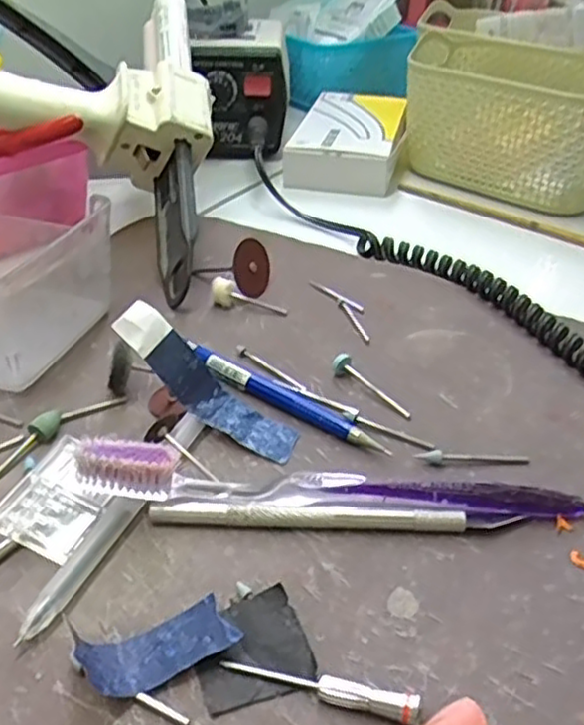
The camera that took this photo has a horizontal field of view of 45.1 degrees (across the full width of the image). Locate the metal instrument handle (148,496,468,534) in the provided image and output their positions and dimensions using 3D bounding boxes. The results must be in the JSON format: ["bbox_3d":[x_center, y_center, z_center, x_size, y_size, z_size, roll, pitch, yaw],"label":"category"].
[{"bbox_3d":[0.006,0.056,0.259,0.113,0.010,0.008,2,36,0],"label":"metal instrument handle"}]

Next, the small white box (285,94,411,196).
[{"bbox_3d":[0.049,-0.182,0.569,0.083,0.033,0.147,9,37,9],"label":"small white box"}]

